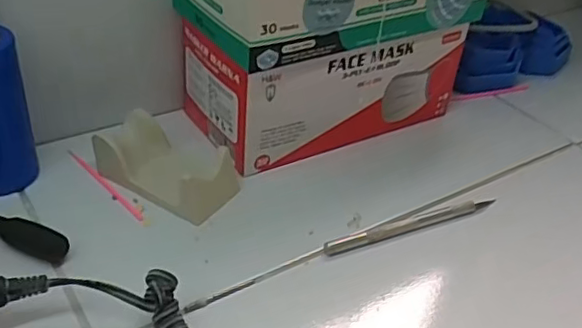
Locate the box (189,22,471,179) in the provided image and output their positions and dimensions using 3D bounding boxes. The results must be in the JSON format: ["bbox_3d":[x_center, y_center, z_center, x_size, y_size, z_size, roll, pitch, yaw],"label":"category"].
[{"bbox_3d":[0.028,-0.072,0.486,0.208,0.082,0.094,-15,41,-27],"label":"box"}]

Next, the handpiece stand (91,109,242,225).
[{"bbox_3d":[-0.084,-0.003,0.421,0.093,0.031,0.060,24,40,23],"label":"handpiece stand"}]

